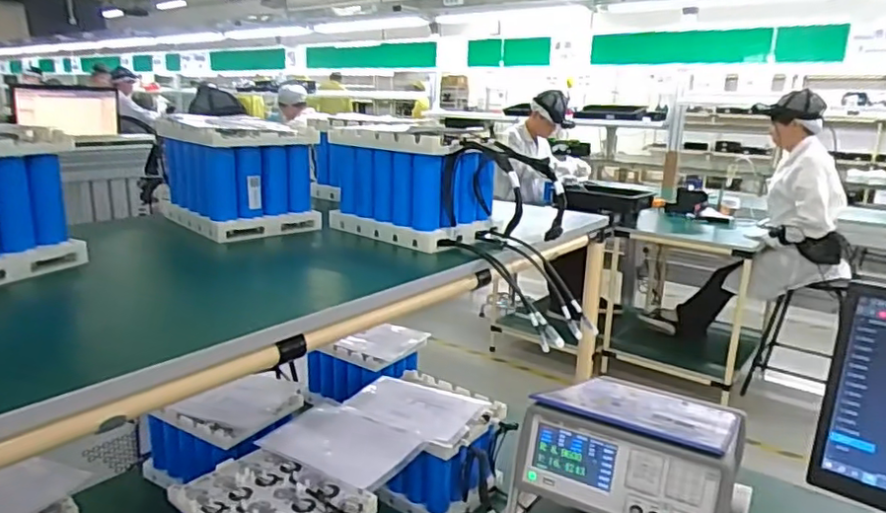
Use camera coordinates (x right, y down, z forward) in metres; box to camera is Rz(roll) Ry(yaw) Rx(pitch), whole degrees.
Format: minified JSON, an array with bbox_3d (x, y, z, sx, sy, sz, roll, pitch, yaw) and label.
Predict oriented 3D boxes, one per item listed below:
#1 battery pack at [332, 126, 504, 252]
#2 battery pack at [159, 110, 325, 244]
[{"bbox_3d":[-0.037,-0.120,0.978,0.247,0.164,0.164,15,20,40],"label":"battery pack"},{"bbox_3d":[-0.340,-0.134,1.007,0.213,0.164,0.180,15,20,40],"label":"battery pack"}]

